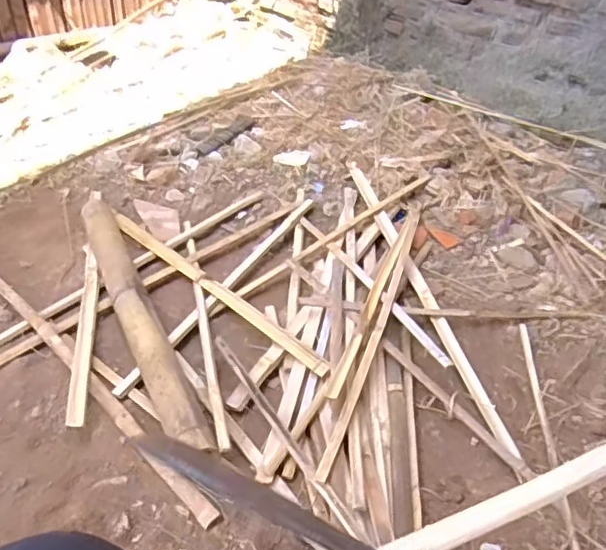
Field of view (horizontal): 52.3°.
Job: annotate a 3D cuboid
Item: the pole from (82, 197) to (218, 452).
[{"bbox_3d":[-0.326,0.052,1.183,0.073,0.066,0.777,-14,41,-24],"label":"pole"}]

